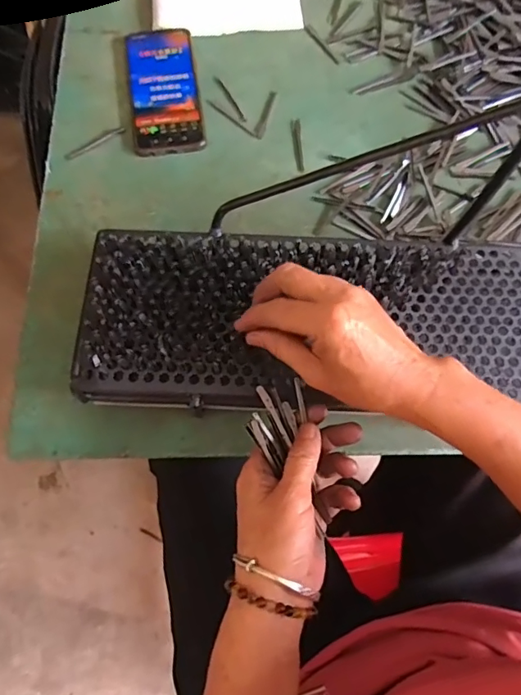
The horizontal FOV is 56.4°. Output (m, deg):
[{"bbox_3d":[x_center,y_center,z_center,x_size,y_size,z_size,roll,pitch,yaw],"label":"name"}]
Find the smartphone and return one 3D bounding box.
[{"bbox_3d":[-0.106,-0.284,0.535,0.075,0.010,0.162,-9,73,-4],"label":"smartphone"}]

